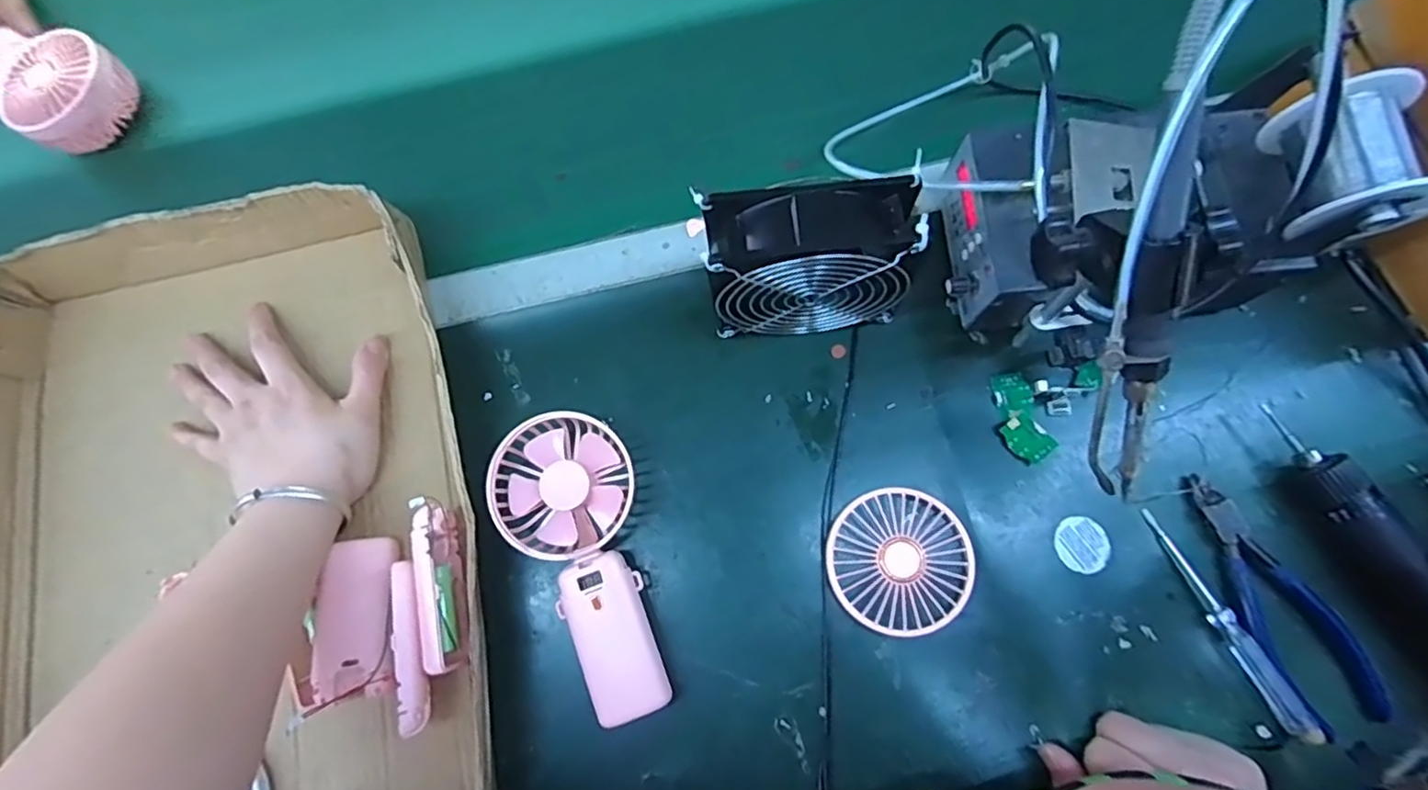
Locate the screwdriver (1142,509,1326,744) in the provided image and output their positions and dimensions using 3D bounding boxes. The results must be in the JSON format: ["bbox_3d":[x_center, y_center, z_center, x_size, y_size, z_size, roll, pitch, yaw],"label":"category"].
[{"bbox_3d":[0.300,0.132,0.375,0.013,0.017,0.137,-24,75,-5],"label":"screwdriver"}]

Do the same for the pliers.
[{"bbox_3d":[0.333,0.126,0.380,0.058,0.016,0.152,-27,75,-5],"label":"pliers"}]

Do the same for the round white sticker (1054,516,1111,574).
[{"bbox_3d":[0.231,0.094,0.401,0.033,0.004,0.033,5,74,2],"label":"round white sticker"}]

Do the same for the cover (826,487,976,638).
[{"bbox_3d":[0.116,0.103,0.399,0.086,0.016,0.084,-11,74,-1],"label":"cover"}]

